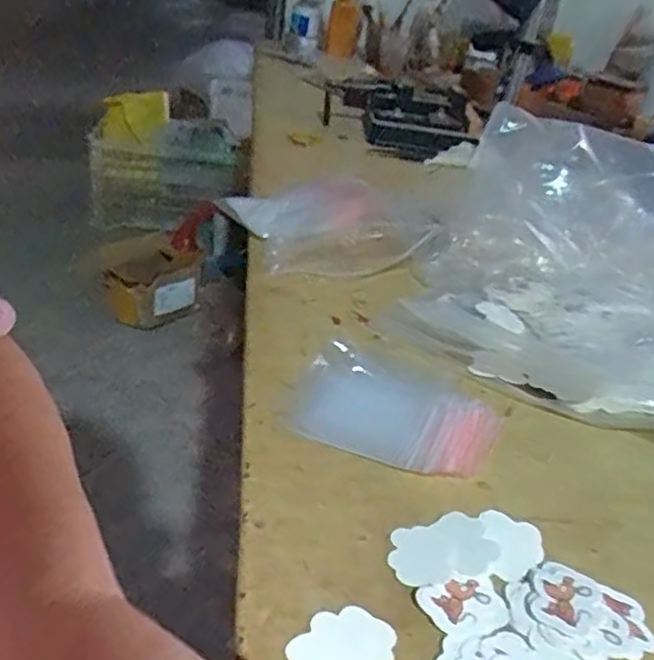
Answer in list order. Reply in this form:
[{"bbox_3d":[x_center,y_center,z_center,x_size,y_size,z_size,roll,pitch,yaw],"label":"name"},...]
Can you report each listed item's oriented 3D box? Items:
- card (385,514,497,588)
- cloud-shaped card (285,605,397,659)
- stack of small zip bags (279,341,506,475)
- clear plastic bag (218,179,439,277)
[{"bbox_3d":[0.059,0.115,0.355,0.055,0.004,0.038,-12,33,-16],"label":"card"},{"bbox_3d":[0.007,0.144,0.302,0.036,0.004,0.049,31,37,34],"label":"cloud-shaped card"},{"bbox_3d":[0.045,0.052,0.449,0.130,0.011,0.101,19,32,18],"label":"stack of small zip bags"},{"bbox_3d":[-0.006,-0.113,0.698,0.181,0.041,0.166,-5,33,-21],"label":"clear plastic bag"}]

